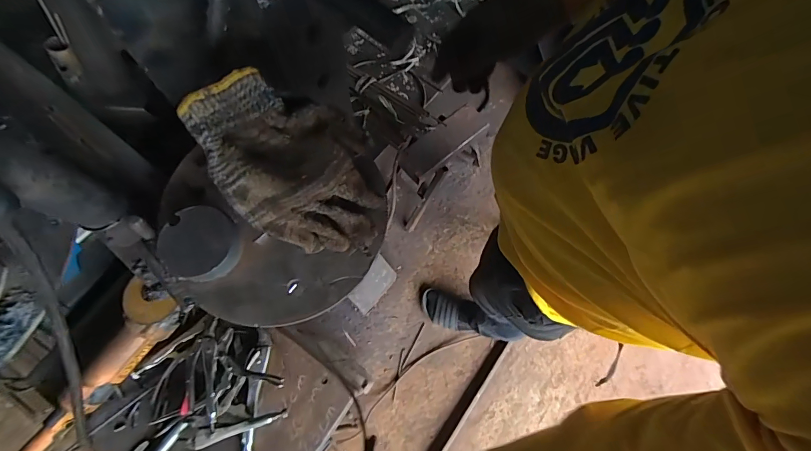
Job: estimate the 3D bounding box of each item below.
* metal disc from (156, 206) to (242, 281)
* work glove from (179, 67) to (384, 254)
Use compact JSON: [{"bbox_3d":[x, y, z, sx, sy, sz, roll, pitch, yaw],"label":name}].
[{"bbox_3d":[-0.203,0.020,0.390,0.070,0.035,0.073,0,72,-2],"label":"metal disc"},{"bbox_3d":[-0.107,-0.056,0.384,0.134,0.102,0.174,-33,76,-11],"label":"work glove"}]

